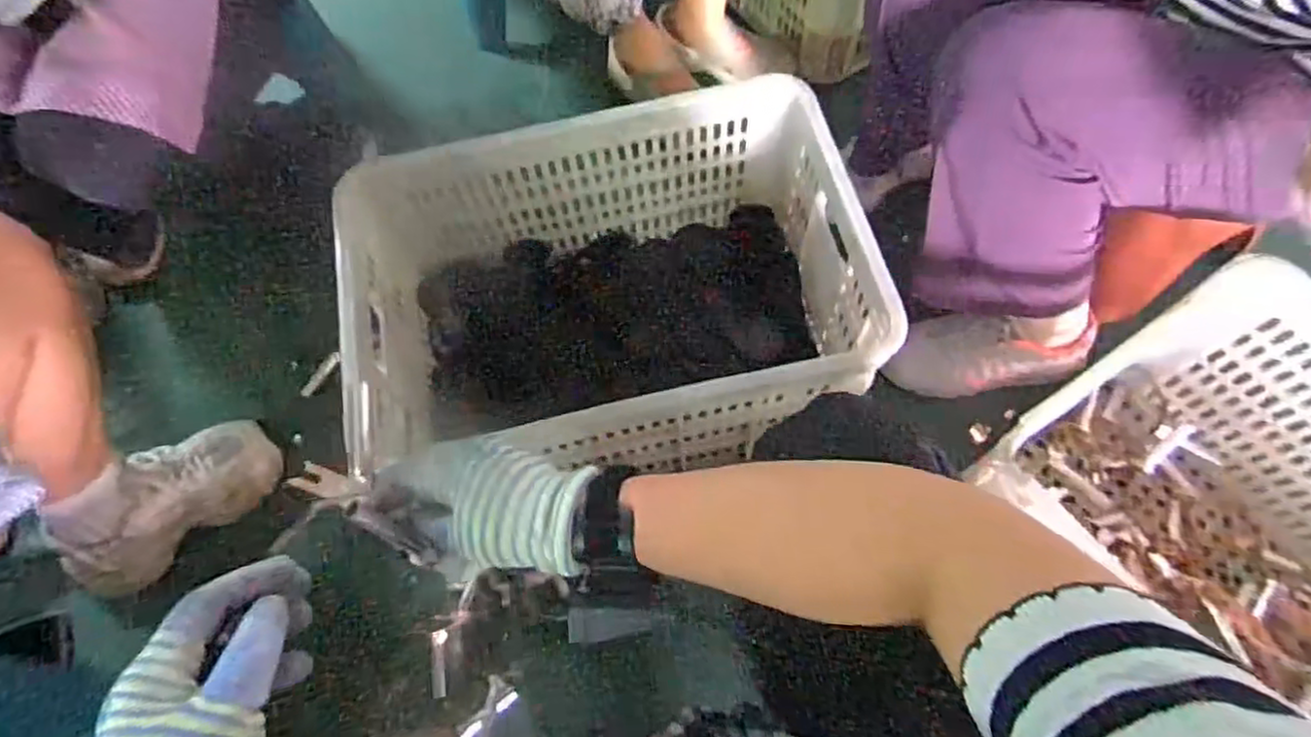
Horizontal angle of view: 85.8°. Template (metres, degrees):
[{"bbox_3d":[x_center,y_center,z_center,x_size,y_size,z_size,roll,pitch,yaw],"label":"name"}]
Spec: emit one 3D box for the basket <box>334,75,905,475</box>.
[{"bbox_3d":[-0.051,-0.054,0.860,0.520,0.357,0.361,-11,67,-2],"label":"basket"}]

